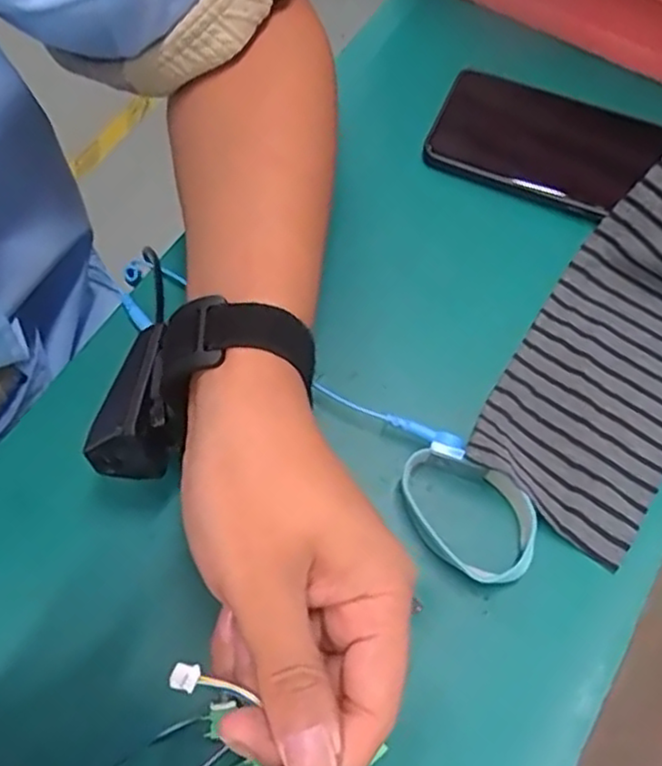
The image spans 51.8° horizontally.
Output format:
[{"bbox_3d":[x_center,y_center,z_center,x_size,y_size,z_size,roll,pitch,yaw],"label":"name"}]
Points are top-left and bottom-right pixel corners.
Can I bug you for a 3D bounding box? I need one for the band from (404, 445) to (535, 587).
[{"bbox_3d":[0.064,0.060,0.321,0.072,0.021,0.044,42,71,15],"label":"band"}]

